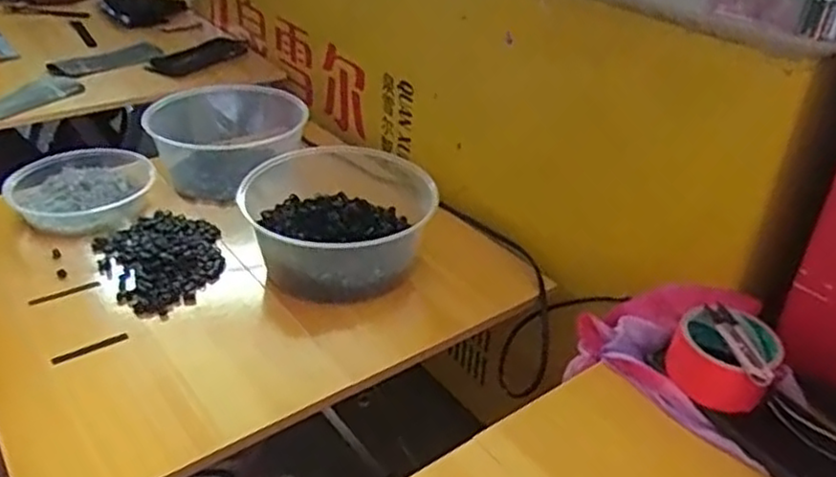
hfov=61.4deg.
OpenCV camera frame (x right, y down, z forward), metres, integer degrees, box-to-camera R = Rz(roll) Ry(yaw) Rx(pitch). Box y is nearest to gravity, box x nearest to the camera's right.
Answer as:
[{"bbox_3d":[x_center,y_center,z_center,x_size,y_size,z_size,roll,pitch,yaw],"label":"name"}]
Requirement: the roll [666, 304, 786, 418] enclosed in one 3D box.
[{"bbox_3d":[0.270,0.106,0.627,0.088,0.055,0.079,26,39,31],"label":"roll"}]

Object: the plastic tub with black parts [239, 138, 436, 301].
[{"bbox_3d":[-0.095,-0.026,0.868,0.225,0.090,0.224,-6,34,-15],"label":"plastic tub with black parts"}]

